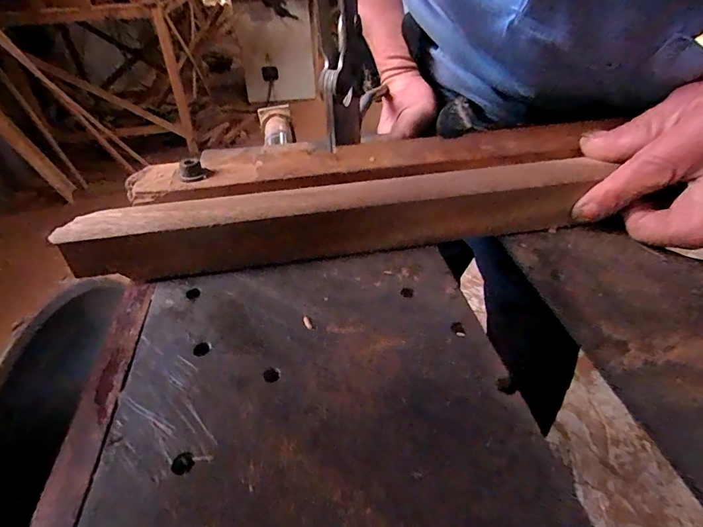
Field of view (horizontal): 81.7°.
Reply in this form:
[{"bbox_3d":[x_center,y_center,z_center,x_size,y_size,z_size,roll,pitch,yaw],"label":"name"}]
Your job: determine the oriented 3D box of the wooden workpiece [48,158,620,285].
[{"bbox_3d":[-0.006,-0.025,0.232,0.284,0.037,0.027,-8,36,-7],"label":"wooden workpiece"}]

